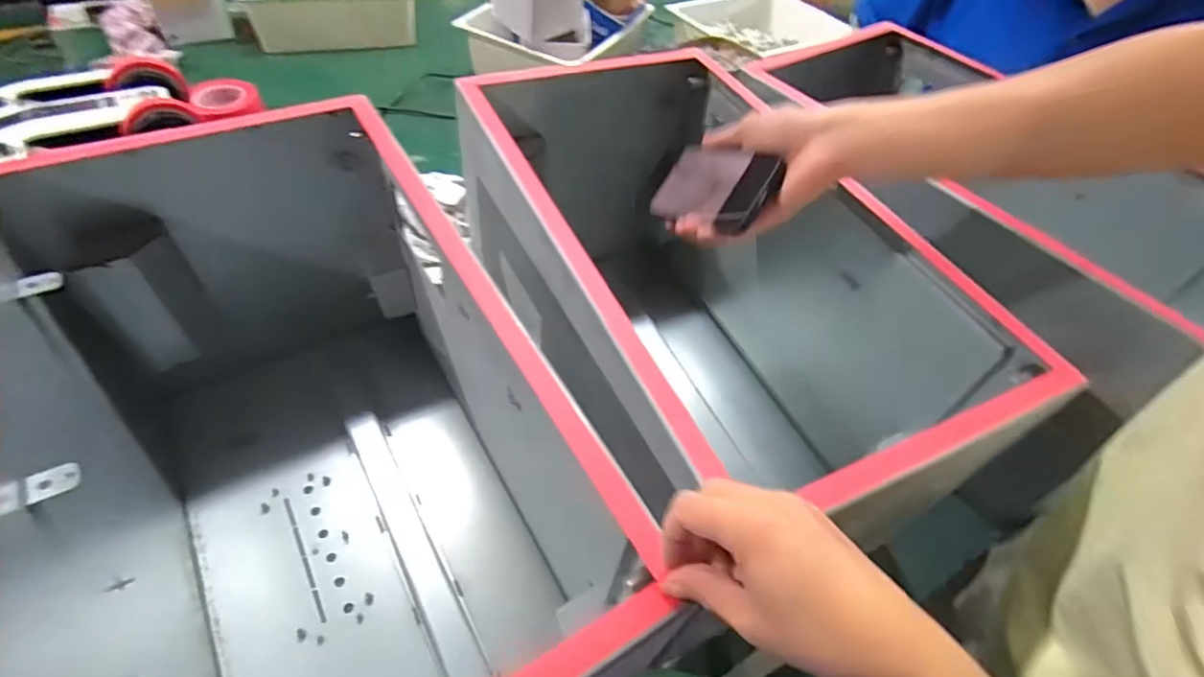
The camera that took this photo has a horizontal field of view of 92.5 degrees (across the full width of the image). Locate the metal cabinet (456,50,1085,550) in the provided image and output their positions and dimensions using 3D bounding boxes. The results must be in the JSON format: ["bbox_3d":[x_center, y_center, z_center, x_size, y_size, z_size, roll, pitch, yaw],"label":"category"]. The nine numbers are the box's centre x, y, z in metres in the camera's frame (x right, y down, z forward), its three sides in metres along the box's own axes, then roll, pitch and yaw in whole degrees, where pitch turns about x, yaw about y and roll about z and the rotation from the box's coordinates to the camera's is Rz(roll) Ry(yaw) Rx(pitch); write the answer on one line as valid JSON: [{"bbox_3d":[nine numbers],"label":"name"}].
[{"bbox_3d":[0.076,-0.019,0.642,0.317,0.350,0.530,-16,54,-18],"label":"metal cabinet"}]

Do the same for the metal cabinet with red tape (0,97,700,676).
[{"bbox_3d":[-0.274,0.064,0.510,0.333,0.321,0.660,-24,57,-24],"label":"metal cabinet with red tape"}]

